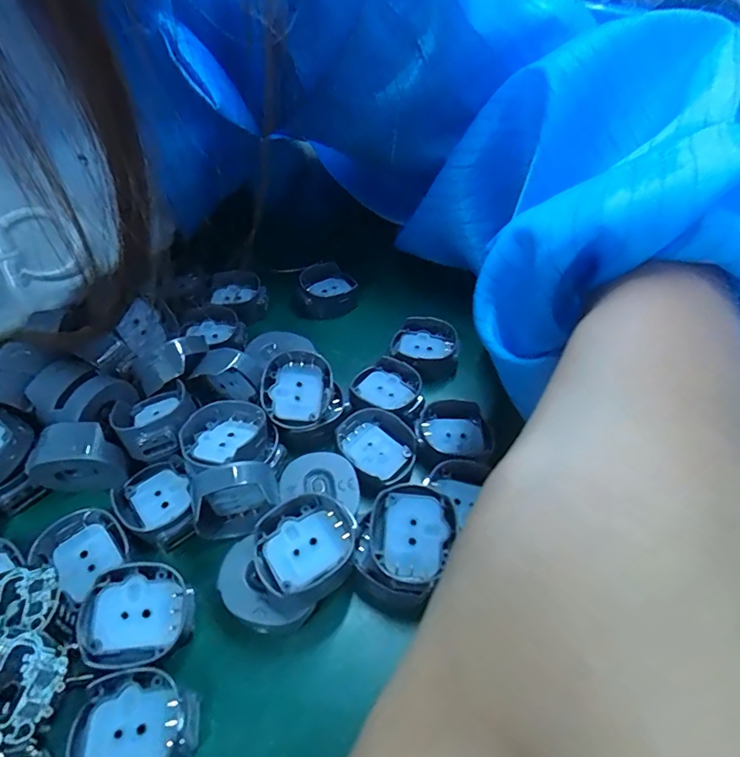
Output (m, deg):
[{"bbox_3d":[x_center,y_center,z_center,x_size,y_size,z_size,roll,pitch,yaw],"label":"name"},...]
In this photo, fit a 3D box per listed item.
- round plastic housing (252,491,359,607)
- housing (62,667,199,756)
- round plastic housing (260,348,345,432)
[{"bbox_3d":[-0.018,0.047,0.132,0.027,0.010,0.027,-35,59,-27],"label":"round plastic housing"},{"bbox_3d":[-0.058,0.085,0.115,0.029,0.004,0.025,-10,51,-11],"label":"housing"},{"bbox_3d":[-0.025,0.004,0.170,0.026,0.014,0.026,1,50,-1],"label":"round plastic housing"}]

